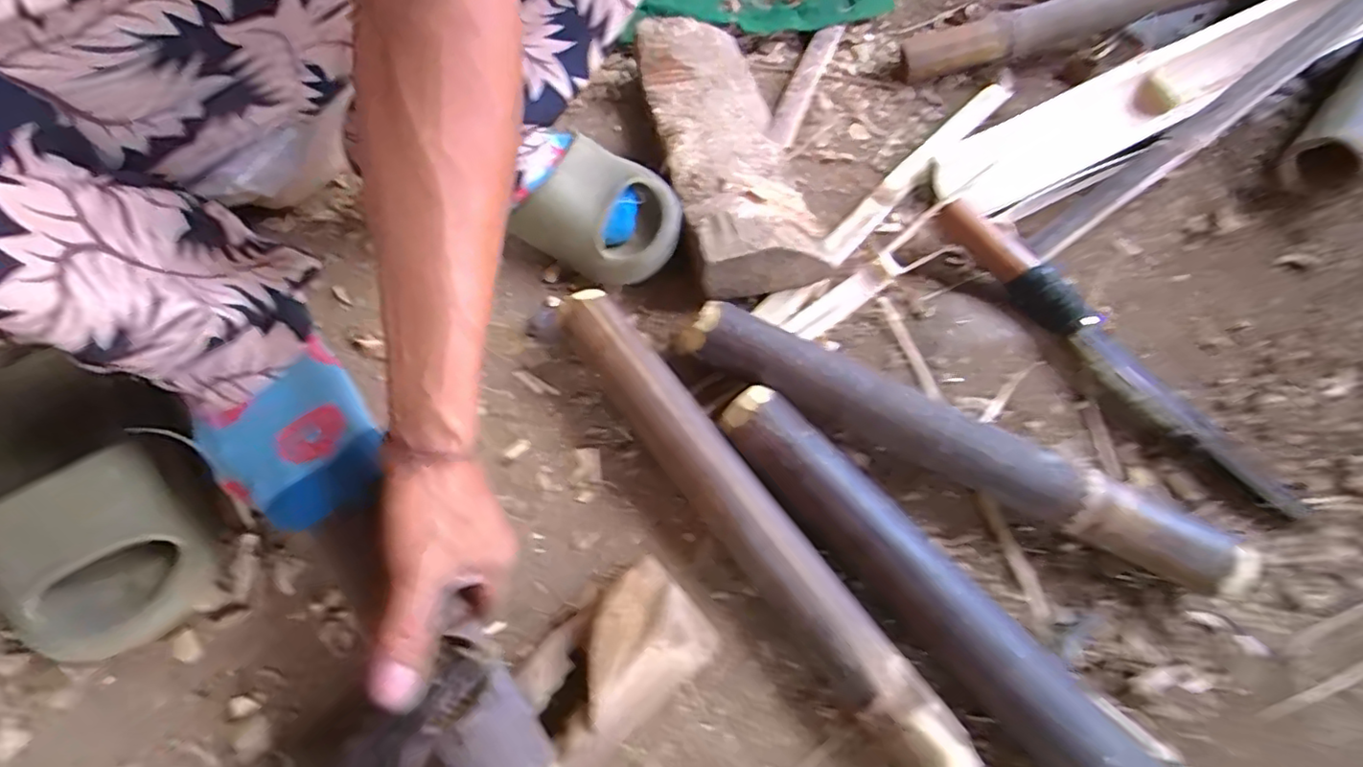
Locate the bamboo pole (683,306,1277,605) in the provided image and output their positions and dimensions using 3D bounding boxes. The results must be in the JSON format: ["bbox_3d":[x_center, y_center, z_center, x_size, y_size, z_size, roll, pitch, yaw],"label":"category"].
[{"bbox_3d":[0.183,0.042,0.432,0.381,0.051,0.047,25,66,9],"label":"bamboo pole"}]

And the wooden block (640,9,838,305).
[{"bbox_3d":[0.038,-0.199,0.535,0.105,0.065,0.276,-11,65,-7],"label":"wooden block"}]

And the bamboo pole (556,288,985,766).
[{"bbox_3d":[0.038,0.087,0.410,0.042,0.048,0.380,-34,70,-17],"label":"bamboo pole"}]

